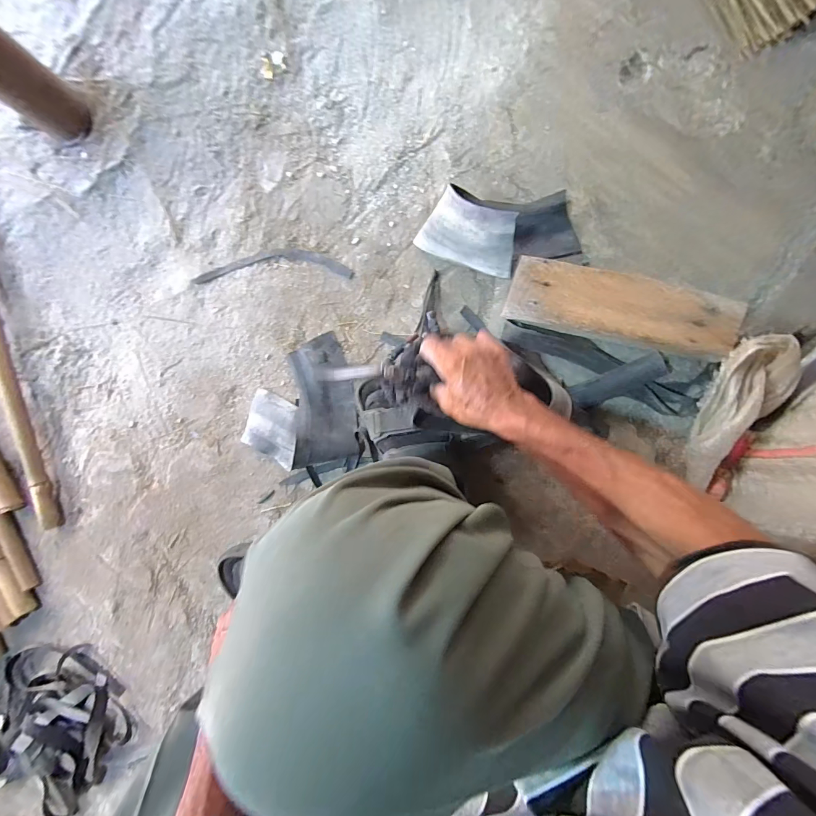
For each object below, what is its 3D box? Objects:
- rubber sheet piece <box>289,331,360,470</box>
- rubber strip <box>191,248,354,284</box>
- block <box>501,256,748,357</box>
[{"bbox_3d":[-0.132,-0.014,0.593,0.094,0.029,0.197,-4,82,-8],"label":"rubber sheet piece"},{"bbox_3d":[-0.222,-0.235,0.619,0.263,0.007,0.052,1,94,5],"label":"rubber strip"},{"bbox_3d":[0.294,-0.137,0.517,0.300,0.014,0.086,13,95,4],"label":"block"}]

